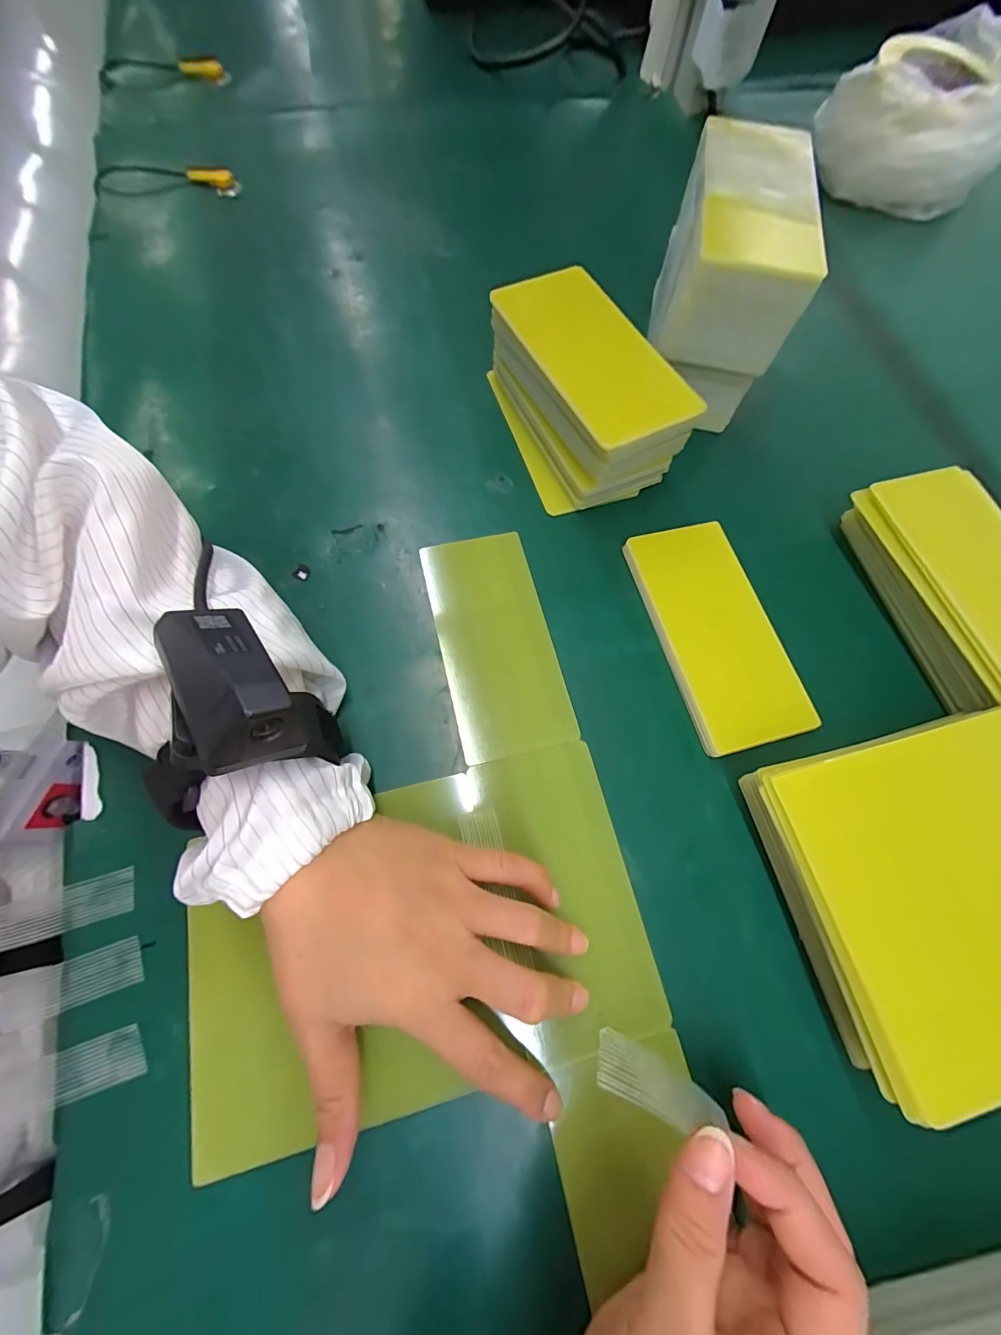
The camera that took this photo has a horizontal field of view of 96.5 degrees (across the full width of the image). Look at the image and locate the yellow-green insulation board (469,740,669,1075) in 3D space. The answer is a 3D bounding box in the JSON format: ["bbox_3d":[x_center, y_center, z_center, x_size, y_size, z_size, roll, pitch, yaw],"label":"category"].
[{"bbox_3d":[0.031,0.110,0.225,0.067,0.009,0.135,-14,70,-3],"label":"yellow-green insulation board"}]

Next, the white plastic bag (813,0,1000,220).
[{"bbox_3d":[0.393,-0.528,0.421,0.156,0.083,0.156,24,72,7],"label":"white plastic bag"}]

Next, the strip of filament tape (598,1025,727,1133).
[{"bbox_3d":[0.059,0.160,0.171,0.048,0.006,0.019,-9,63,43],"label":"strip of filament tape"}]

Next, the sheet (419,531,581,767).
[{"bbox_3d":[-0.004,-0.018,0.269,0.064,0.005,0.140,-14,72,-3],"label":"sheet"}]

